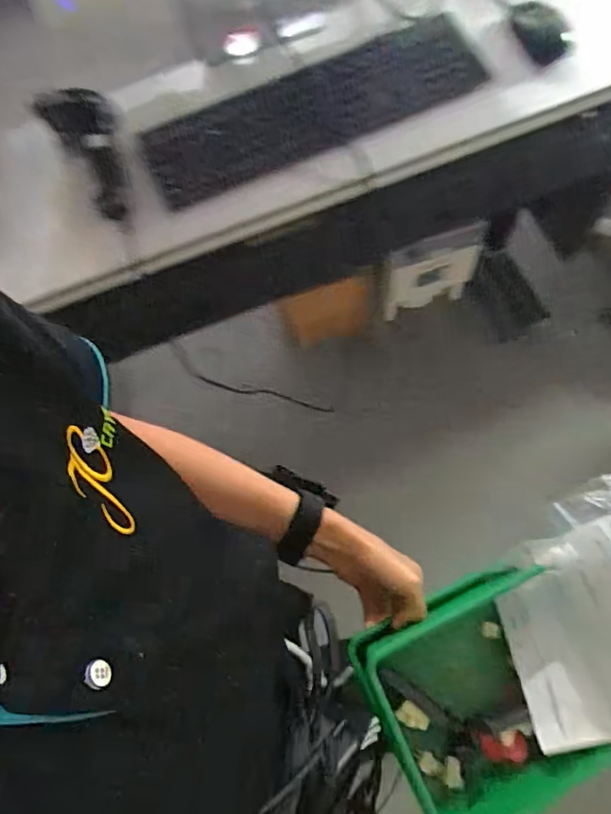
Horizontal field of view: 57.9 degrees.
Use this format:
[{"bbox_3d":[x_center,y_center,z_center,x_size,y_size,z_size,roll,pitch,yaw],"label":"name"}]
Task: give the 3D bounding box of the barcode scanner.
[{"bbox_3d":[-0.271,-0.333,0.719,0.082,0.052,0.197,-27,85,-15],"label":"barcode scanner"}]

